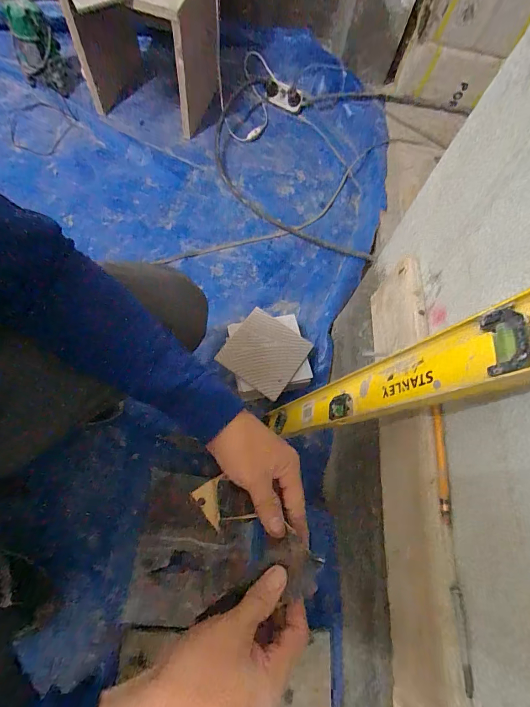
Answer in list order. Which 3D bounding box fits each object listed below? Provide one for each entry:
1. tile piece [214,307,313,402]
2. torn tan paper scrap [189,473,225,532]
[{"bbox_3d":[-0.002,-0.003,0.696,0.152,0.008,0.141,35,79,14],"label":"tile piece"},{"bbox_3d":[-0.056,0.138,0.316,0.028,0.005,0.045,11,61,-20],"label":"torn tan paper scrap"}]

